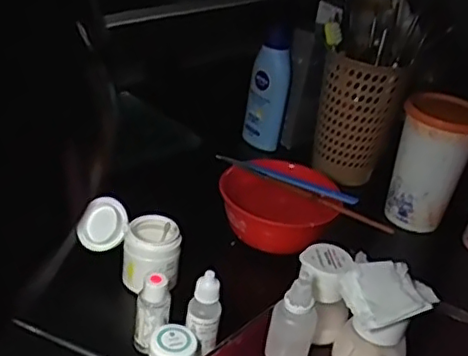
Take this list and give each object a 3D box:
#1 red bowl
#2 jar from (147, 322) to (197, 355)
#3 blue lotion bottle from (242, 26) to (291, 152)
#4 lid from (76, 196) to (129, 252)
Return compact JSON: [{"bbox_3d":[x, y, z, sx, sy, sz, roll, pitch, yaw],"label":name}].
[{"bbox_3d":[0.039,0.027,0.579,0.106,0.053,0.088,14,30,6],"label":"red bowl"},{"bbox_3d":[-0.042,0.119,0.436,0.032,0.024,0.031,8,30,-5],"label":"jar"},{"bbox_3d":[0.039,-0.099,0.726,0.045,0.134,0.027,13,30,4],"label":"blue lotion bottle"},{"bbox_3d":[-0.106,0.037,0.514,0.045,0.004,0.043,-8,71,23],"label":"lid"}]

